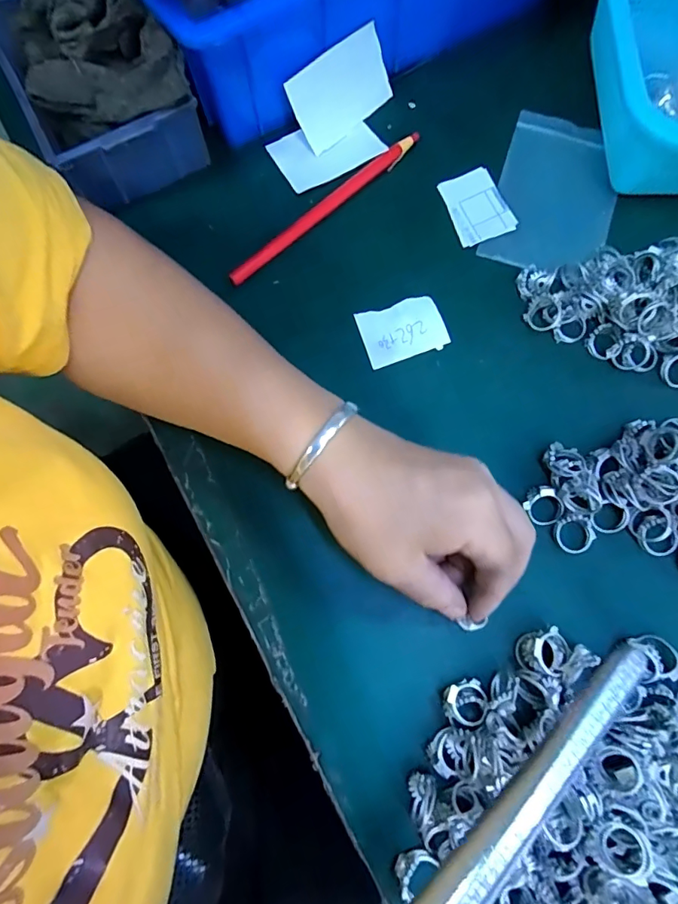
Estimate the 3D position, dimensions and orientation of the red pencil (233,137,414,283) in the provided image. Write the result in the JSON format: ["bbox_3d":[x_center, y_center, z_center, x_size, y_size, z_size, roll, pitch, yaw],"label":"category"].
[{"bbox_3d":[-0.008,-0.167,0.325,0.165,0.009,0.010,-40,79,-8],"label":"red pencil"}]

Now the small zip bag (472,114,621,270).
[{"bbox_3d":[0.148,-0.176,0.324,0.076,0.008,0.123,19,77,6],"label":"small zip bag"}]

